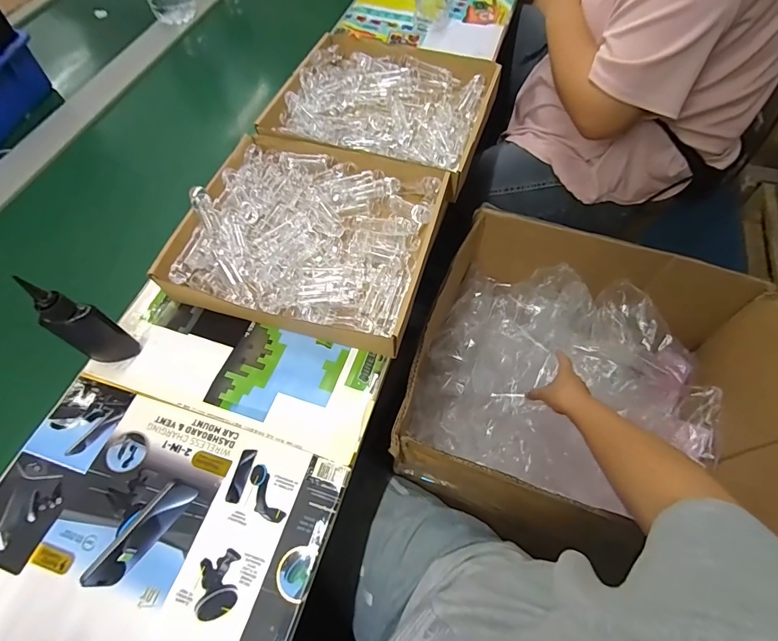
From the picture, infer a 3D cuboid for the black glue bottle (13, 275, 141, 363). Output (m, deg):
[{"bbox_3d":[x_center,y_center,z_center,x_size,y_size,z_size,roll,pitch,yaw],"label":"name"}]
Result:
[{"bbox_3d":[-0.326,0.005,0.436,0.044,0.131,0.044,26,64,15],"label":"black glue bottle"}]

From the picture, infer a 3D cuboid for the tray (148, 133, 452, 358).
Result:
[{"bbox_3d":[-0.097,-0.115,0.536,0.301,0.062,0.276,15,62,10],"label":"tray"}]

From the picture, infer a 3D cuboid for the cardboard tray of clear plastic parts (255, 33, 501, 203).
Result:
[{"bbox_3d":[0.001,-0.359,0.665,0.313,0.047,0.314,16,62,11],"label":"cardboard tray of clear plastic parts"}]

